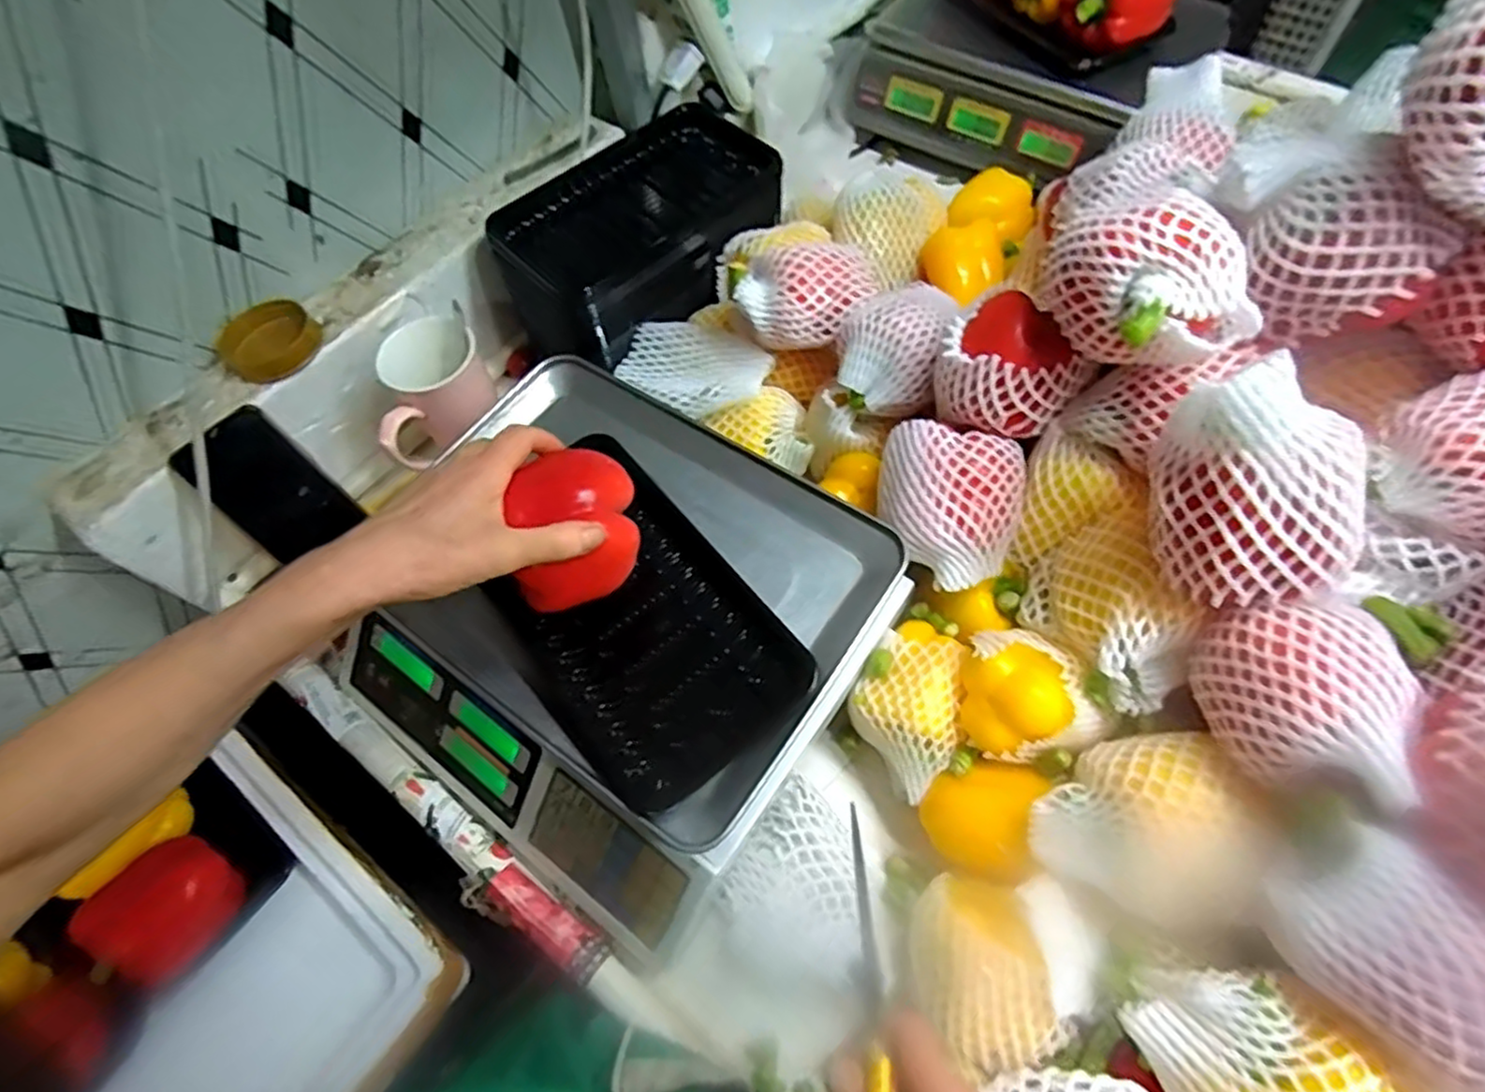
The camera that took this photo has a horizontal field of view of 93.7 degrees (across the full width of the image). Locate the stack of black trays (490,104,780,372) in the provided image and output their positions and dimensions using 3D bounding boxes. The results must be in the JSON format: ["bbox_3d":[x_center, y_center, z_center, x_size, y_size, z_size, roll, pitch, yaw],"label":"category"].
[{"bbox_3d":[-0.084,-0.281,0.657,0.262,0.116,0.148,-40,66,-16],"label":"stack of black trays"}]

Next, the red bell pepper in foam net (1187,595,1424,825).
[{"bbox_3d":[0.280,0.079,0.344,0.075,0.063,0.103,4,62,6],"label":"red bell pepper in foam net"}]

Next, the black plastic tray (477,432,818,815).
[{"bbox_3d":[-0.074,0.044,0.454,0.145,0.016,0.232,-37,65,-15],"label":"black plastic tray"}]

